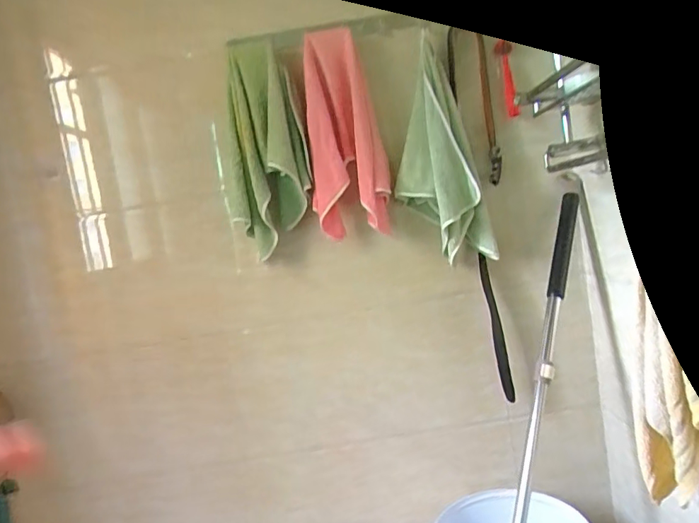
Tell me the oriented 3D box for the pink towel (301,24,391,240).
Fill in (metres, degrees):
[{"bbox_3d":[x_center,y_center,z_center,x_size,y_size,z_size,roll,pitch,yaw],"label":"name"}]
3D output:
[{"bbox_3d":[-0.008,-0.269,1.087,0.157,0.410,0.179,-6,3,6],"label":"pink towel"}]

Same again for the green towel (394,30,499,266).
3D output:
[{"bbox_3d":[0.191,-0.232,1.023,0.182,0.437,0.102,-7,3,-14],"label":"green towel"}]

